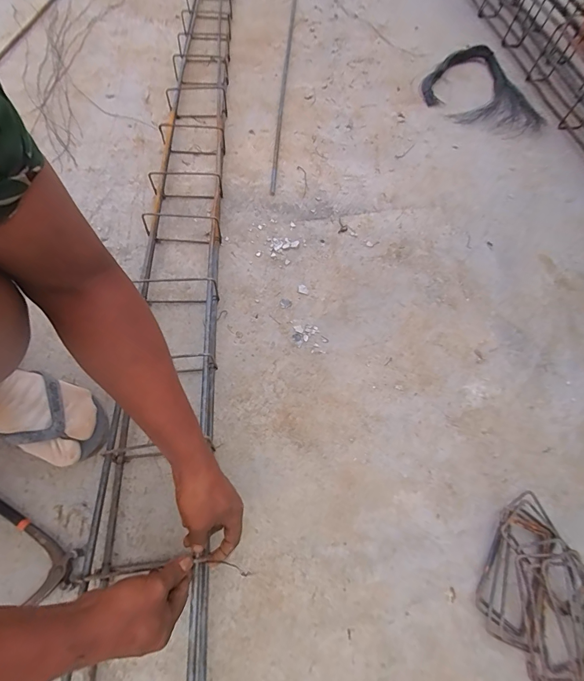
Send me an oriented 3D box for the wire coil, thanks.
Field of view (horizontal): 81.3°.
[{"bbox_3d":[0.551,-0.774,1.036,0.342,0.035,0.499,-7,64,-7],"label":"wire coil"}]

